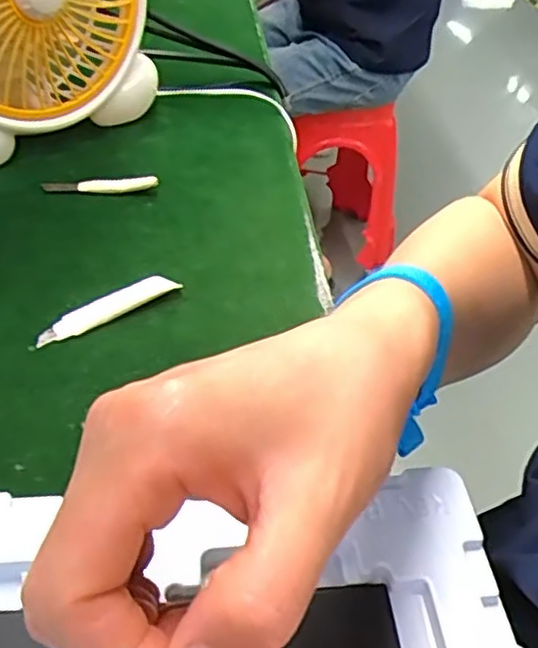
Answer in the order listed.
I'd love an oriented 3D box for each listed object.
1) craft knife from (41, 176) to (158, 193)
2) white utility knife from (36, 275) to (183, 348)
[{"bbox_3d":[-0.128,-0.107,0.524,0.084,0.011,0.008,-1,41,-6],"label":"craft knife"},{"bbox_3d":[-0.098,-0.010,0.419,0.090,0.011,0.016,-26,49,-30],"label":"white utility knife"}]

